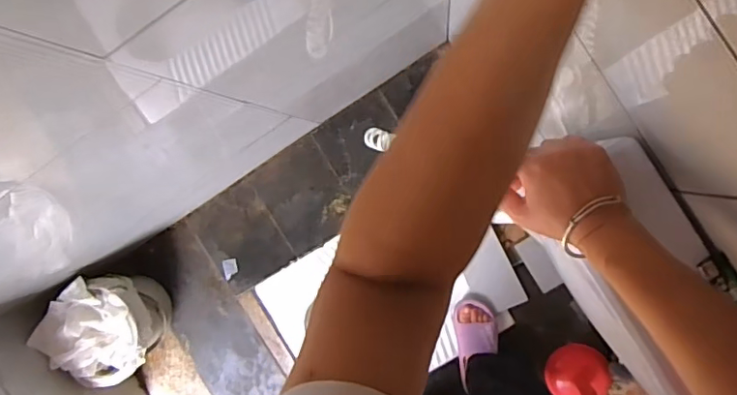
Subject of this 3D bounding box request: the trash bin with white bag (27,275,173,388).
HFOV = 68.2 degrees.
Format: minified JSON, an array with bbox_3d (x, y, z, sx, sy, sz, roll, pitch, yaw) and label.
[{"bbox_3d":[-0.628,0.317,1.370,0.221,0.269,0.238,1,94,8],"label":"trash bin with white bag"}]

